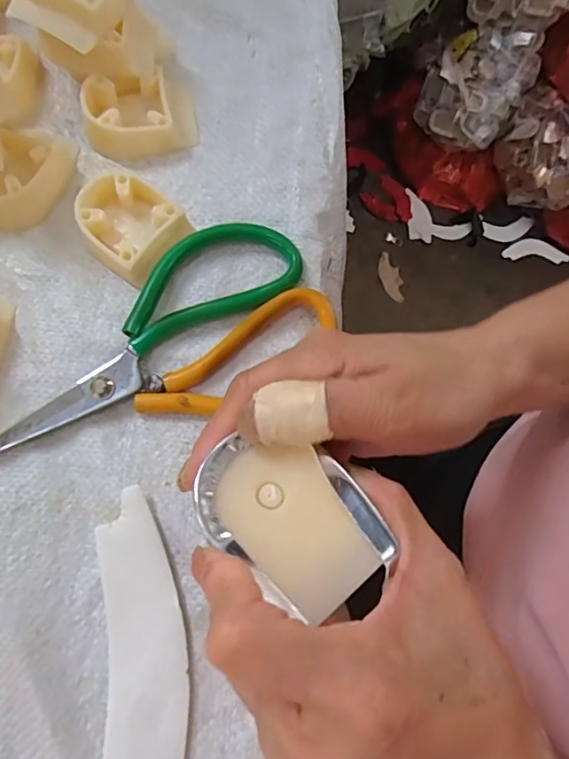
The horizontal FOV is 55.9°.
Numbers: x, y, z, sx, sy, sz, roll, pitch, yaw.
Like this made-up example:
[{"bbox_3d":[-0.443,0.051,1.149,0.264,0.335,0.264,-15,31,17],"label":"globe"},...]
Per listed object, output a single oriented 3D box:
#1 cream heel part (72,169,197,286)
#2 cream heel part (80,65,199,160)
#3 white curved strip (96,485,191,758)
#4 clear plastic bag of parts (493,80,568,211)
[{"bbox_3d":[-0.084,-0.084,0.287,0.048,0.022,0.046,36,77,9],"label":"cream heel part"},{"bbox_3d":[-0.082,-0.150,0.305,0.062,0.023,0.048,-24,76,-7],"label":"cream heel part"},{"bbox_3d":[-0.061,0.135,0.231,0.039,0.008,0.164,-3,74,-2],"label":"white curved strip"},{"bbox_3d":[0.481,-0.414,1.001,0.120,0.122,0.191,-39,80,-13],"label":"clear plastic bag of parts"}]

